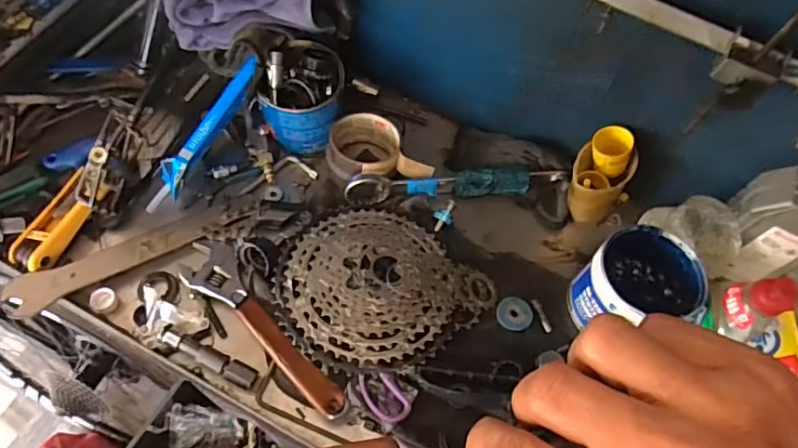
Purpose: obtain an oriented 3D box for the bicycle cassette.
[{"bbox_3d":[-0.026,0.062,0.576,0.190,0.033,0.191,1,62,-3],"label":"bicycle cassette"}]

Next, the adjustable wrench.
[{"bbox_3d":[-0.138,0.103,0.560,0.055,0.022,0.239,-40,71,-21],"label":"adjustable wrench"}]

